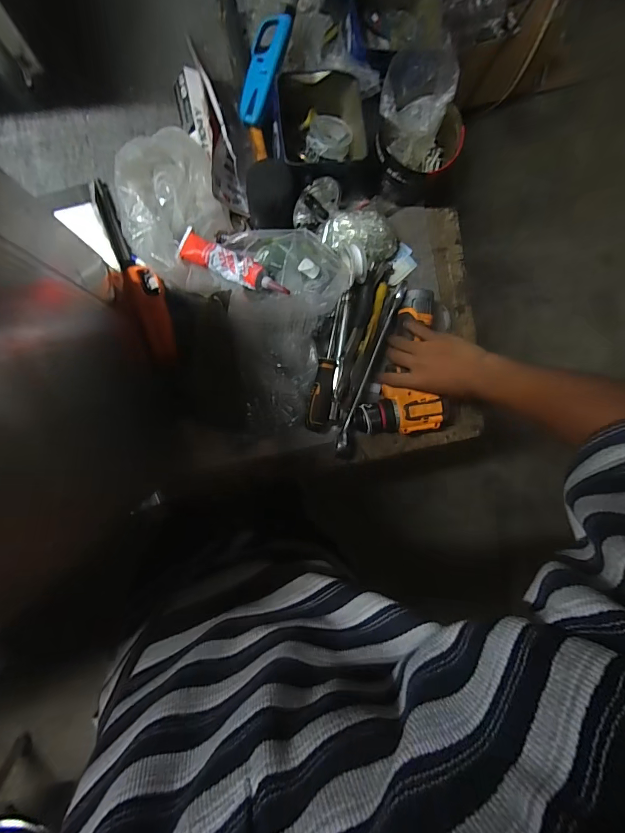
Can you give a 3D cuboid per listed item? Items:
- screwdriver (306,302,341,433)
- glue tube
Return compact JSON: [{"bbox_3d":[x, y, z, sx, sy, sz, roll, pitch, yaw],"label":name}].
[{"bbox_3d":[0.022,-0.072,0.582,0.035,0.024,0.190,10,91,-7],"label":"screwdriver"},{"bbox_3d":[-0.108,-0.211,0.541,0.160,0.030,0.041,23,90,-7],"label":"glue tube"}]

